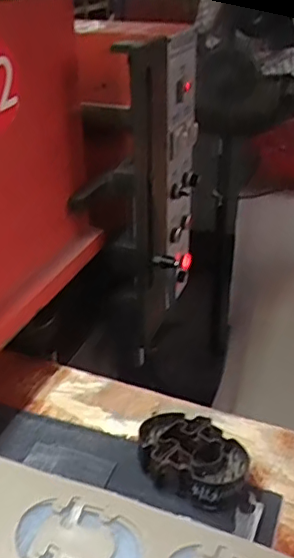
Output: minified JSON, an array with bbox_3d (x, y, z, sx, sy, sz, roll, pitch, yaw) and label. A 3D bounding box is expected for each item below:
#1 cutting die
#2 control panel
[{"bbox_3d":[0.051,0.205,0.642,0.125,0.046,0.089,18,36,30],"label":"cutting die"},{"bbox_3d":[0.031,-0.148,0.983,0.081,0.489,0.262,7,31,13],"label":"control panel"}]

